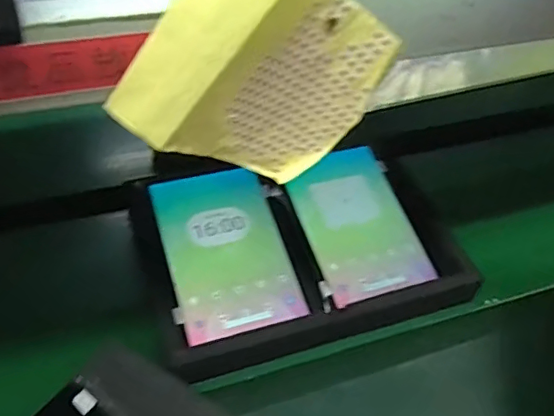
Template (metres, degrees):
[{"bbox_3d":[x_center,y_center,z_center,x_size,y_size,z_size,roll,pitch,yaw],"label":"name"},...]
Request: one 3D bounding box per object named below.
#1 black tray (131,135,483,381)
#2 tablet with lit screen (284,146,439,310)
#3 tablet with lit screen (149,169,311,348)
[{"bbox_3d":[0.024,0.048,0.761,0.392,0.066,0.281,-11,50,-17],"label":"black tray"},{"bbox_3d":[0.109,0.021,0.771,0.149,0.012,0.238,-13,57,-12],"label":"tablet with lit screen"},{"bbox_3d":[-0.066,0.053,0.720,0.153,0.012,0.239,-10,57,-19],"label":"tablet with lit screen"}]

